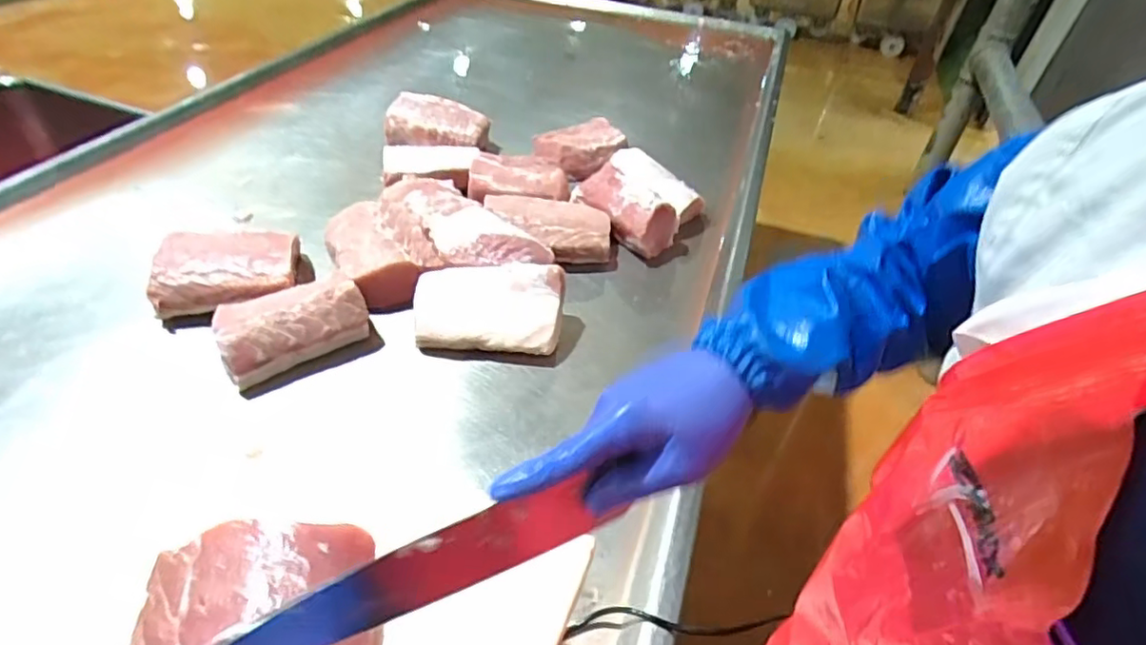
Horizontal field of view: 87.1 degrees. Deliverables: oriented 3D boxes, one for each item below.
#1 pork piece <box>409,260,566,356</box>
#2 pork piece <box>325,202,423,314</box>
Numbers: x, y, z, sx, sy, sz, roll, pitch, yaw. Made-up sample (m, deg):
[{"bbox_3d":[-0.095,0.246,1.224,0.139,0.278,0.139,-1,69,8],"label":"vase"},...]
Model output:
[{"bbox_3d":[-0.108,-0.019,0.772,0.184,0.043,0.113,4,70,4],"label":"pork piece"},{"bbox_3d":[-0.283,-0.084,0.841,0.093,0.076,0.194,-19,48,-25],"label":"pork piece"}]

